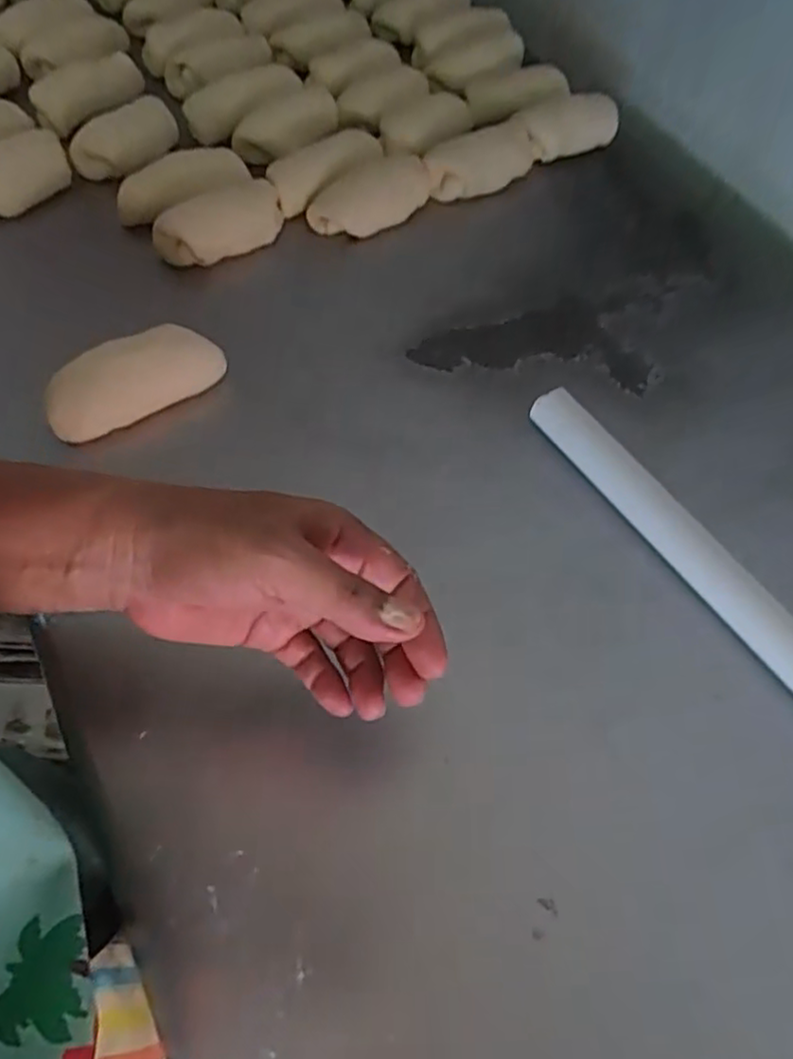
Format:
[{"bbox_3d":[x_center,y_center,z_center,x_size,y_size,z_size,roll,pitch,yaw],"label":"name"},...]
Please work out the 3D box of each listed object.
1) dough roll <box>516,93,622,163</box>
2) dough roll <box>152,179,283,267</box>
[{"bbox_3d":[0.175,-0.422,0.713,0.113,0.038,0.052,-19,65,-14],"label":"dough roll"},{"bbox_3d":[-0.154,-0.263,0.600,0.115,0.043,0.047,-32,68,-19],"label":"dough roll"}]

